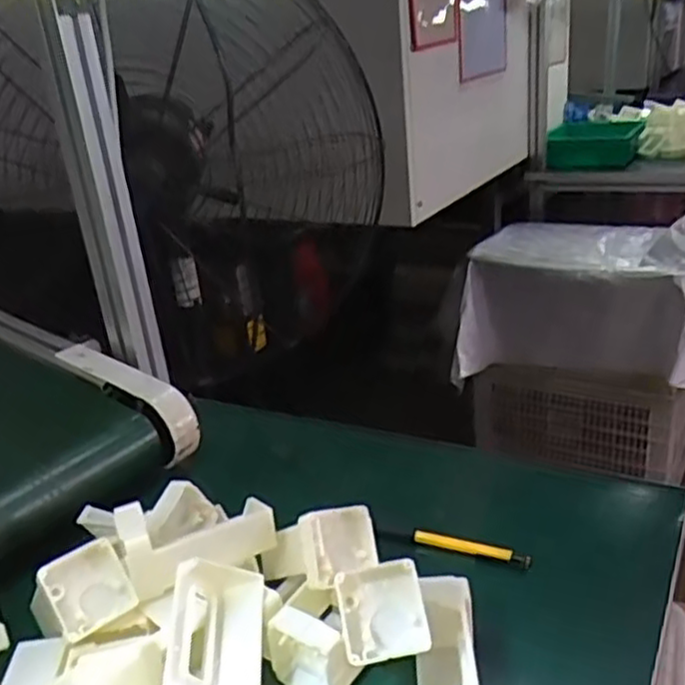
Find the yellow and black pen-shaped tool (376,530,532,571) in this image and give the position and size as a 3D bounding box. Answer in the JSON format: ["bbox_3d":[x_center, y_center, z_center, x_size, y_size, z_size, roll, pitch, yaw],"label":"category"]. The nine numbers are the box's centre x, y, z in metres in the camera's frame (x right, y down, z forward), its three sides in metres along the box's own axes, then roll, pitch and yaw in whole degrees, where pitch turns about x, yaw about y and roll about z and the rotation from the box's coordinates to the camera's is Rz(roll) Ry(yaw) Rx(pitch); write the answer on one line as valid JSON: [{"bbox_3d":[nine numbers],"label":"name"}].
[{"bbox_3d":[0.091,0.168,0.597,0.128,0.014,0.008,5,26,24],"label":"yellow and black pen-shaped tool"}]

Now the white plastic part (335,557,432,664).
[{"bbox_3d":[0.024,0.166,0.444,0.053,0.024,0.053,-6,63,-9],"label":"white plastic part"}]

